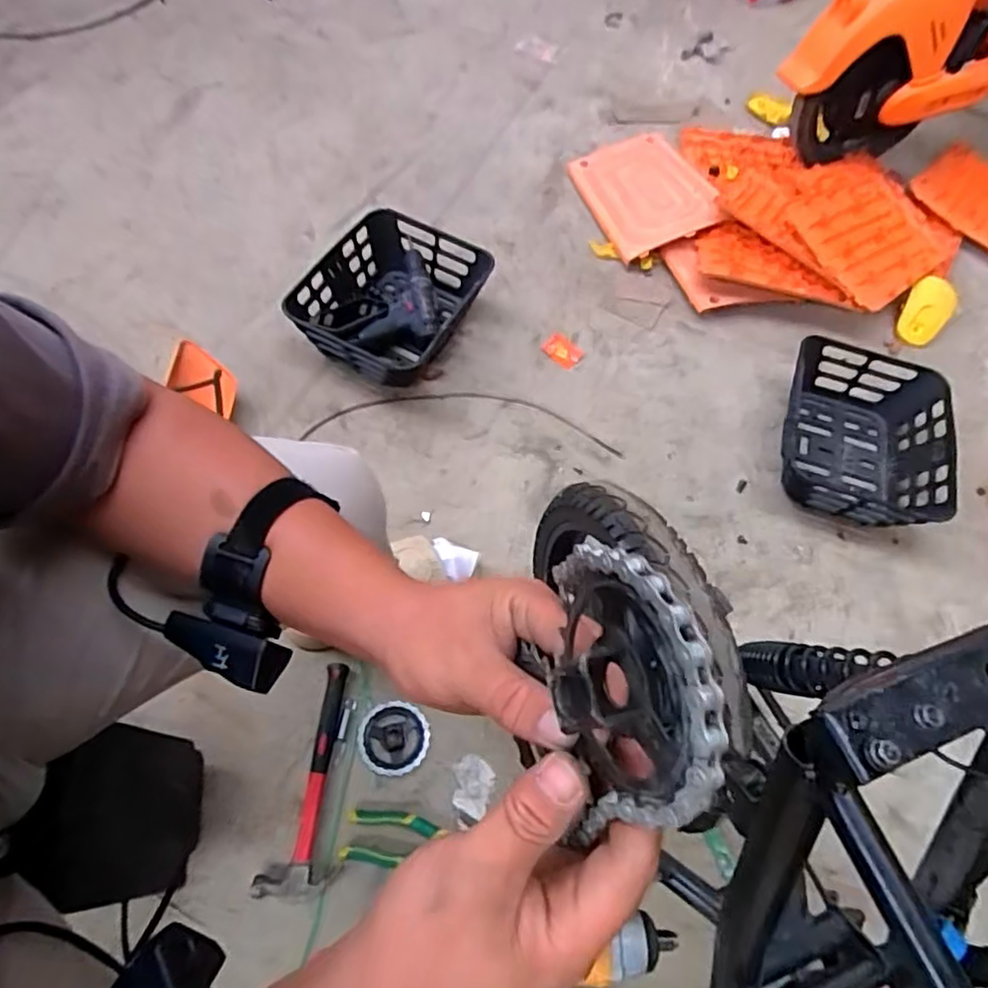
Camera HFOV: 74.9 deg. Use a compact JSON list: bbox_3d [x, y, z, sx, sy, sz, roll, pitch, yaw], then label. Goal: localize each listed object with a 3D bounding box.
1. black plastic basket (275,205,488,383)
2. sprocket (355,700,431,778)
[{"bbox_3d":[-0.179,-0.338,1.161,0.279,0.117,0.306,24,63,7],"label":"black plastic basket"},{"bbox_3d":[-0.134,0.325,0.861,0.095,0.006,0.092,2,62,-4],"label":"sprocket"}]

